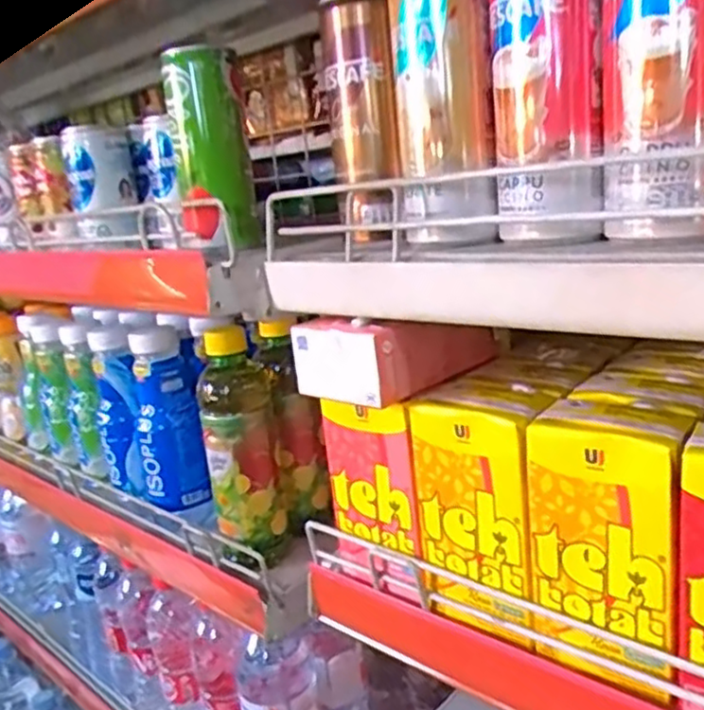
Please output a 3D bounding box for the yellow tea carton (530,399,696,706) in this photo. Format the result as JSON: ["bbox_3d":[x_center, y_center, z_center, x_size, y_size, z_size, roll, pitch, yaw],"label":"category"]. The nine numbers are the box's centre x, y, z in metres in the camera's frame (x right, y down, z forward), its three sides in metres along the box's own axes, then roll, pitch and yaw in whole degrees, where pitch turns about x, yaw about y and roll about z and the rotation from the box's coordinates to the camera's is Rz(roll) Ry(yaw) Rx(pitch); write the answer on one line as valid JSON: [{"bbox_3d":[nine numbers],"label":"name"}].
[{"bbox_3d":[0.119,0.087,0.322,0.065,0.121,0.033,6,20,39],"label":"yellow tea carton"}]

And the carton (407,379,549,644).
[{"bbox_3d":[0.072,0.081,0.367,0.066,0.120,0.038,7,21,42],"label":"carton"}]

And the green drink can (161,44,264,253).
[{"bbox_3d":[-0.093,-0.138,0.463,0.049,0.130,0.060,-10,16,-9],"label":"green drink can"}]

